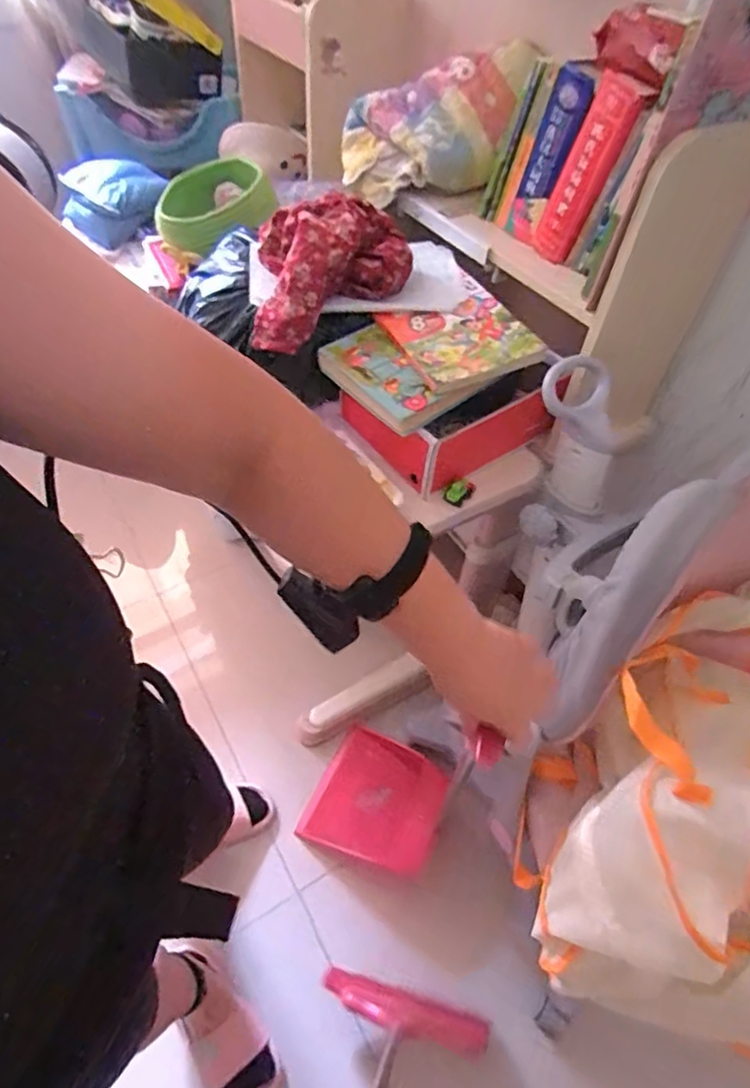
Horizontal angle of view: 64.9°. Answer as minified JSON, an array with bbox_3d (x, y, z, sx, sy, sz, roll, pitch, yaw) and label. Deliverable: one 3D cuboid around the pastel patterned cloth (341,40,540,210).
[{"bbox_3d":[0.088,-0.674,0.955,0.273,0.182,0.188,1,50,-2],"label":"pastel patterned cloth"}]

